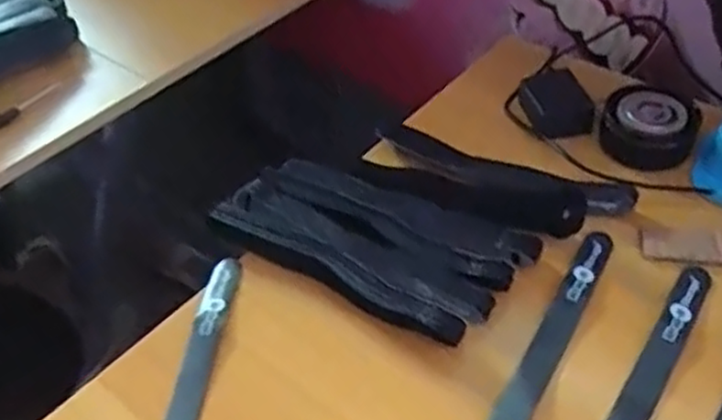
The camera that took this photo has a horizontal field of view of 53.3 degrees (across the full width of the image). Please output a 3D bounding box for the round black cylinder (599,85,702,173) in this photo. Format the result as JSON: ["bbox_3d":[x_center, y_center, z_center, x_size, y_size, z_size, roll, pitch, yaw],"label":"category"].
[{"bbox_3d":[0.230,-0.069,0.576,0.072,0.030,0.061,-3,45,3],"label":"round black cylinder"}]

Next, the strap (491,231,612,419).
[{"bbox_3d":[0.118,0.081,0.450,0.024,0.009,0.209,20,51,23],"label":"strap"}]

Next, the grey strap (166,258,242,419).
[{"bbox_3d":[-0.101,0.104,0.425,0.023,0.009,0.195,1,46,7],"label":"grey strap"}]

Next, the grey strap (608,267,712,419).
[{"bbox_3d":[0.171,0.100,0.423,0.024,0.004,0.210,26,53,27],"label":"grey strap"}]

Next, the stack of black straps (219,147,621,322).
[{"bbox_3d":[0.004,0.014,0.491,0.200,0.017,0.109,23,52,25],"label":"stack of black straps"}]

